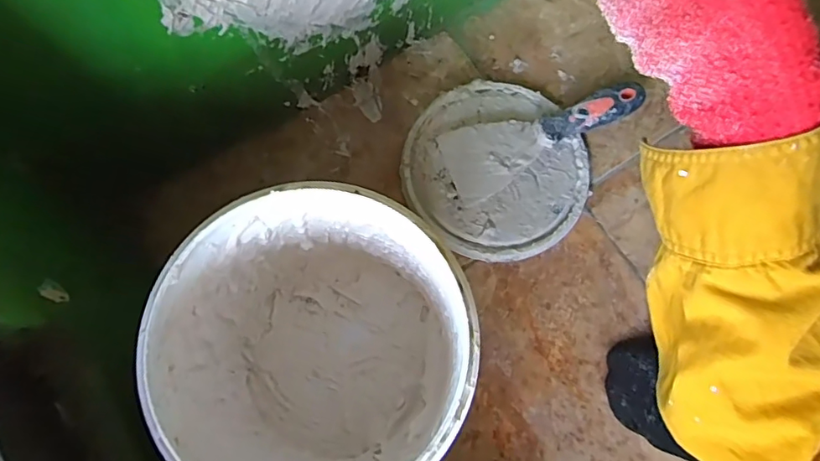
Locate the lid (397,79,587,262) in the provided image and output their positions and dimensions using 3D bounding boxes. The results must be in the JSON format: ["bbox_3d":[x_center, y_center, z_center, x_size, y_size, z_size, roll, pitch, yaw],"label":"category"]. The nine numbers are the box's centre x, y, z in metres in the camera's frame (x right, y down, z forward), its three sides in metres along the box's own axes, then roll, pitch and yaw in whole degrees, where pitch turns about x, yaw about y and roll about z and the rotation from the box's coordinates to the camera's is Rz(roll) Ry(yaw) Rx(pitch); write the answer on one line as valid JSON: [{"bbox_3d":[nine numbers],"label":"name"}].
[{"bbox_3d":[0.080,-0.059,0.507,0.164,0.024,0.170,-36,78,-8],"label":"lid"}]

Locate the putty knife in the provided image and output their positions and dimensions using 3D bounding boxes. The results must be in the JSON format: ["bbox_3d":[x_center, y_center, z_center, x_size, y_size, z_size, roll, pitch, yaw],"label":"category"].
[{"bbox_3d":[0.124,-0.093,0.500,0.189,0.027,0.068,-22,76,-5],"label":"putty knife"}]

